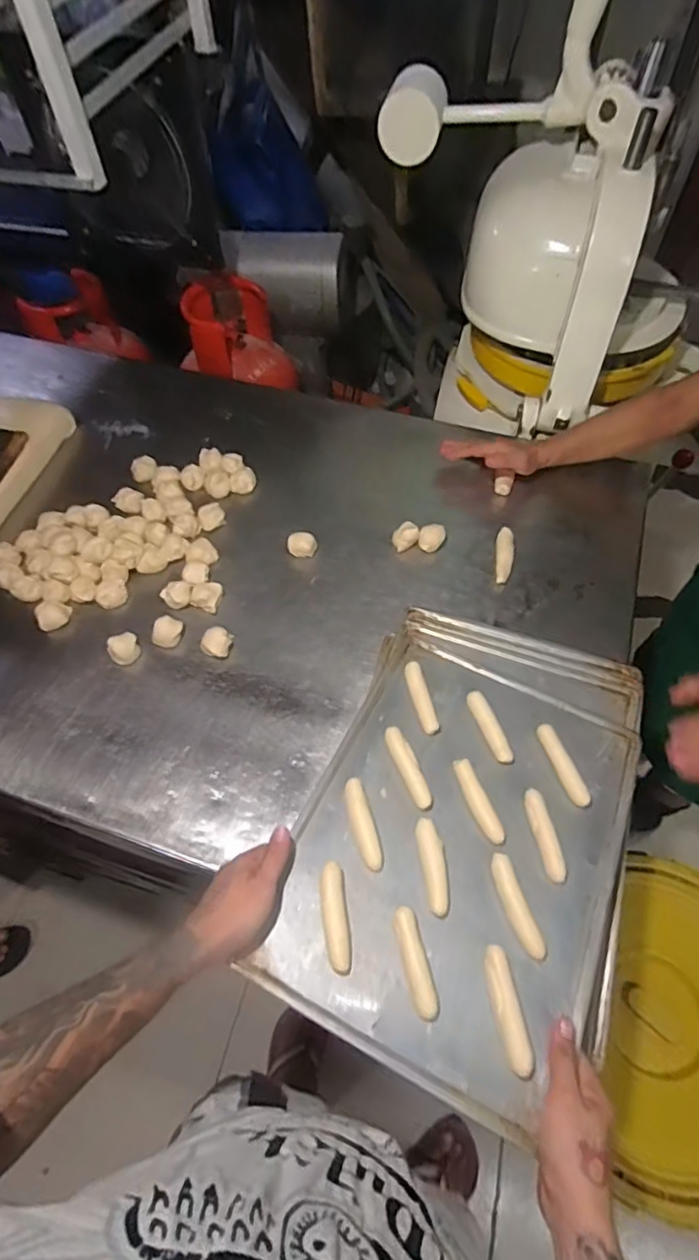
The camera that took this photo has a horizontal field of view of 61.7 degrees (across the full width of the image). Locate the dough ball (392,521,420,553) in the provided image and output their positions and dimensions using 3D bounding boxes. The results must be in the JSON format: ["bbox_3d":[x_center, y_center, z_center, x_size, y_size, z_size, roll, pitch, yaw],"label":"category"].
[{"bbox_3d":[0.089,-0.149,0.935,0.039,0.034,0.033,-16,59,-8],"label":"dough ball"}]

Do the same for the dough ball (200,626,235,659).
[{"bbox_3d":[-0.193,0.019,0.847,0.037,0.031,0.039,-1,59,1],"label":"dough ball"}]

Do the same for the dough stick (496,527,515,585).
[{"bbox_3d":[0.244,-0.117,0.922,0.028,0.022,0.103,6,59,5],"label":"dough stick"}]

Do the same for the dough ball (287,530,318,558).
[{"bbox_3d":[-0.074,-0.136,0.934,0.044,0.034,0.036,-5,59,-1],"label":"dough ball"}]

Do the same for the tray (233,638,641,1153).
[{"bbox_3d":[0.126,0.224,0.644,0.324,0.021,0.439,24,54,13],"label":"tray"}]

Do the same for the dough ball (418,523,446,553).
[{"bbox_3d":[0.133,-0.149,0.938,0.037,0.023,0.048,16,60,11],"label":"dough ball"}]

